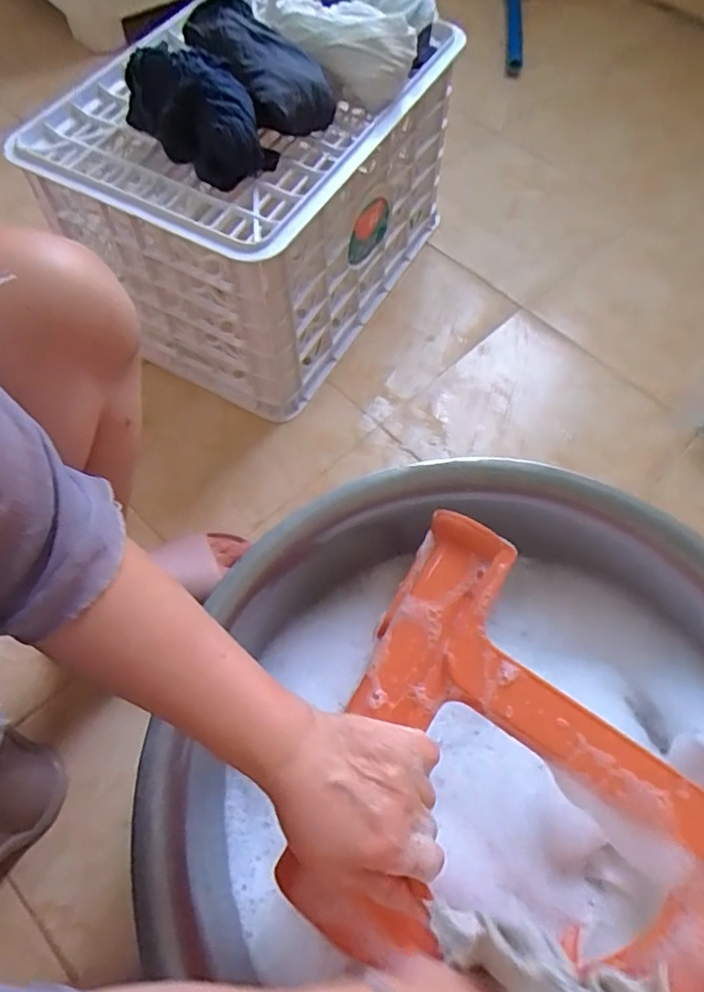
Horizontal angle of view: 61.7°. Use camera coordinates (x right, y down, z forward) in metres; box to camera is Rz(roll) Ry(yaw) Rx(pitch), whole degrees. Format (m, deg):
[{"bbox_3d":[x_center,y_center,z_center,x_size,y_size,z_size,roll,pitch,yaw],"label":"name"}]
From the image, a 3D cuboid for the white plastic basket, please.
[{"bbox_3d":[-0.120,-0.389,0.774,0.335,0.275,0.434,26,66,12],"label":"white plastic basket"}]

